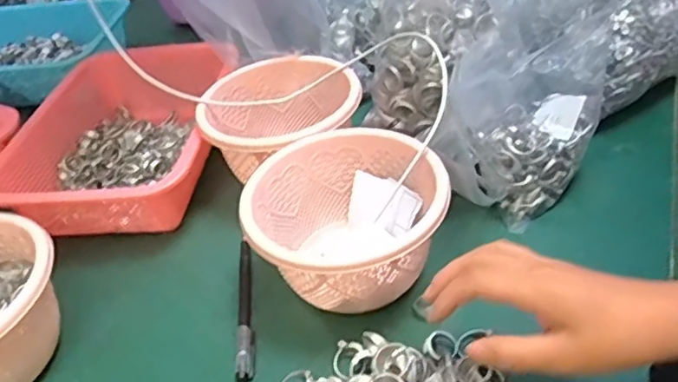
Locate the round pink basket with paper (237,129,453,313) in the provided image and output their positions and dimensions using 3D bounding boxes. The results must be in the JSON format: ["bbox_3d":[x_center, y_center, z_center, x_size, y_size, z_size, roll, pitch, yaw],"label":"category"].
[{"bbox_3d":[0.007,0.029,0.465,0.137,0.090,0.134,-5,40,4],"label":"round pink basket with paper"}]

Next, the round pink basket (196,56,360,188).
[{"bbox_3d":[-0.056,-0.064,0.576,0.141,0.076,0.130,-5,40,4],"label":"round pink basket"}]

